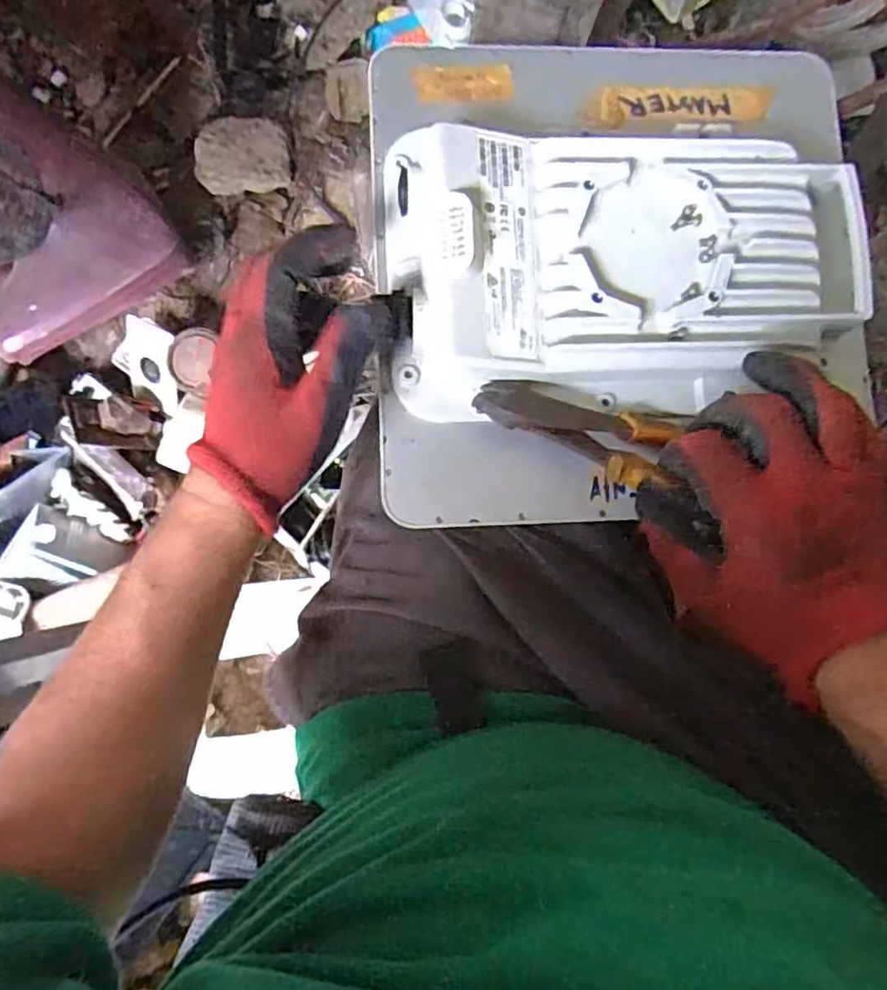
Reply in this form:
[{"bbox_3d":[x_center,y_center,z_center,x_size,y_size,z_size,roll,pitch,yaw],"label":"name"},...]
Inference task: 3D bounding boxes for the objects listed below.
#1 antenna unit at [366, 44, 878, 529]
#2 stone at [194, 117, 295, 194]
[{"bbox_3d":[0.107,-0.140,0.389,0.290,0.090,0.300,-4,87,5],"label":"antenna unit"},{"bbox_3d":[-0.249,-0.421,0.814,0.114,0.033,0.090,-9,100,-16],"label":"stone"}]

